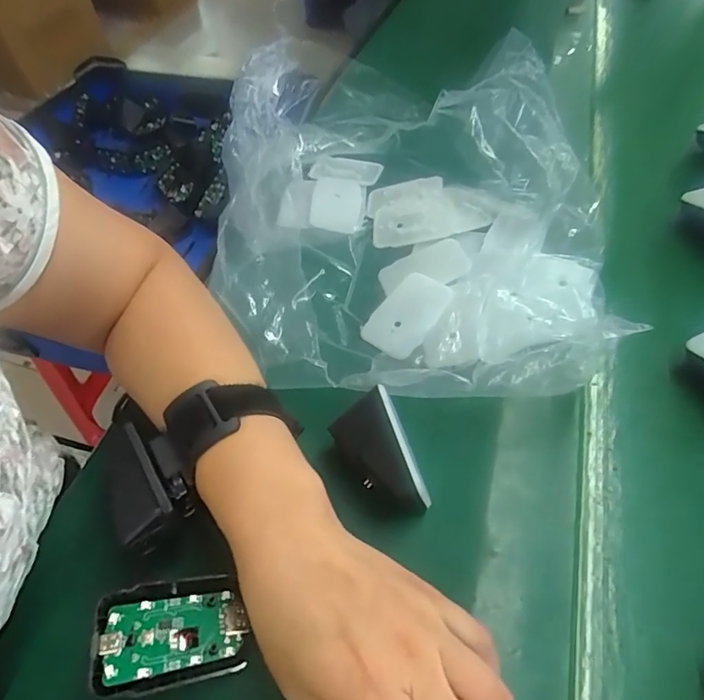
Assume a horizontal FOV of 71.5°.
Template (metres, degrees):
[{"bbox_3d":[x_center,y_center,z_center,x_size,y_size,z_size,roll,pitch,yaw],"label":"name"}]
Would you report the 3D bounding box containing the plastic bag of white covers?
[{"bbox_3d":[0.051,-0.101,0.345,0.249,0.122,0.262,12,53,11],"label":"plastic bag of white covers"}]

